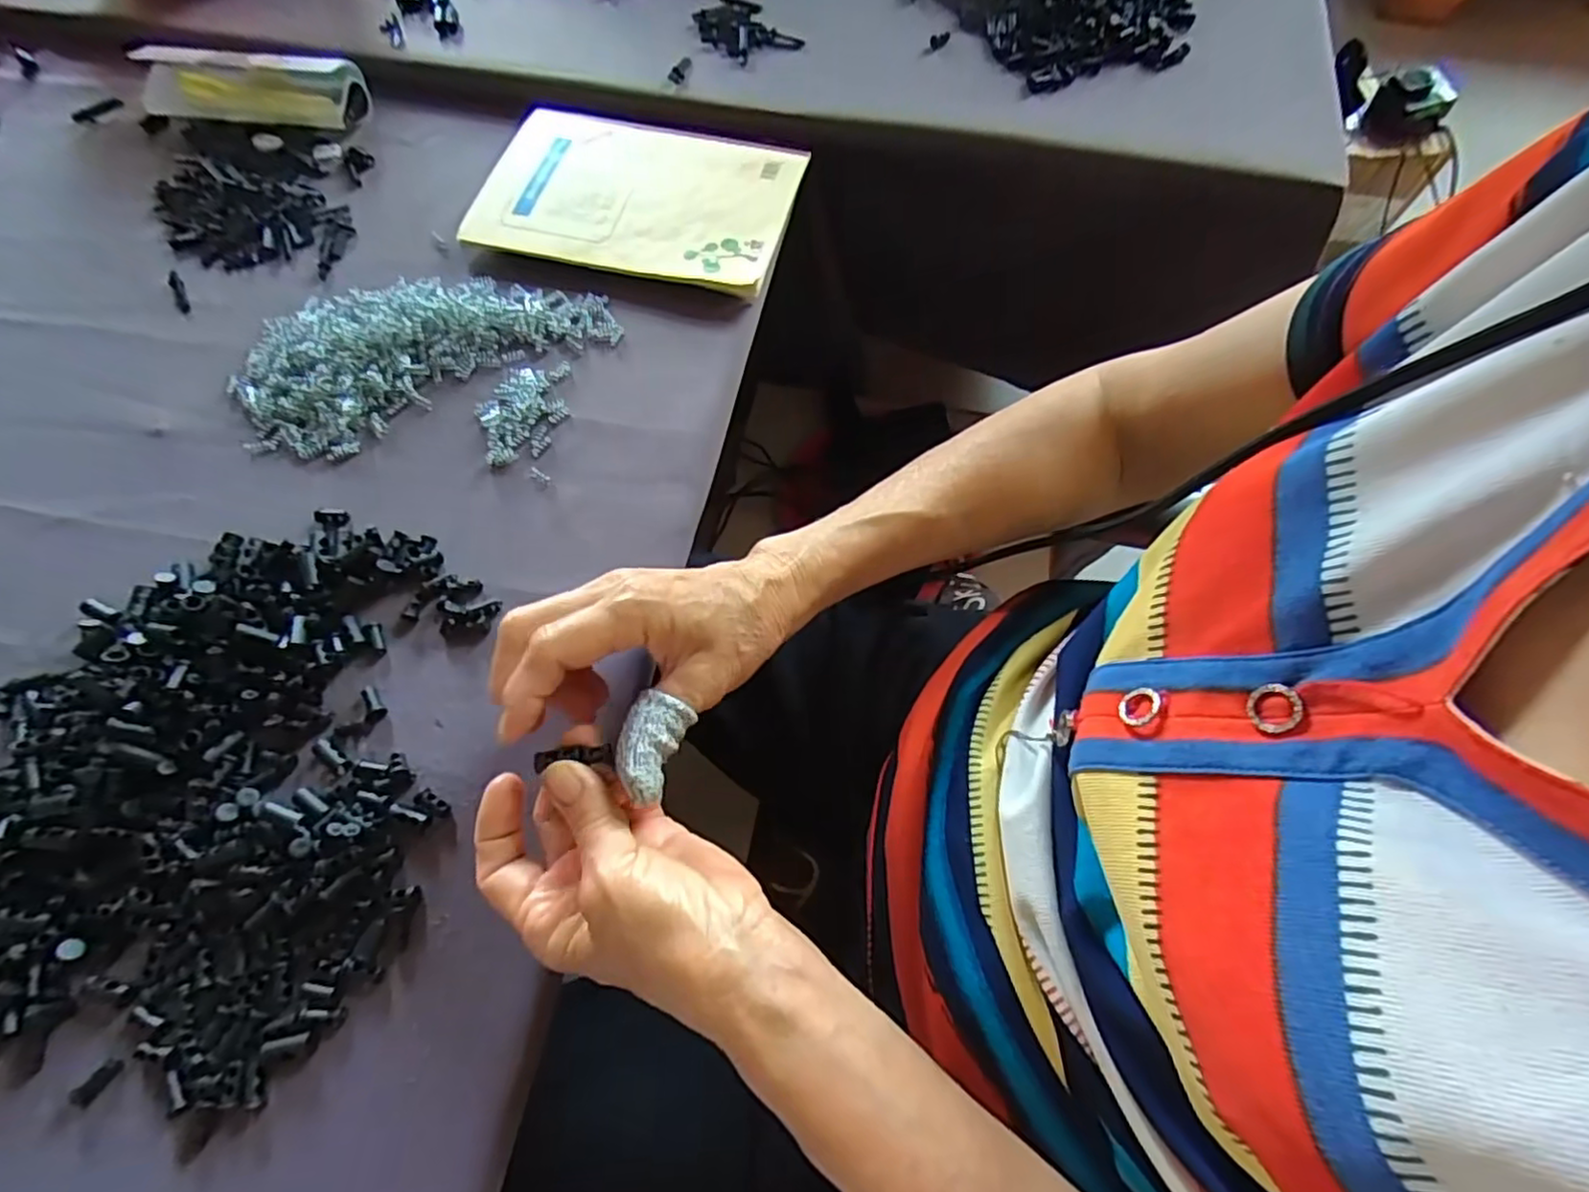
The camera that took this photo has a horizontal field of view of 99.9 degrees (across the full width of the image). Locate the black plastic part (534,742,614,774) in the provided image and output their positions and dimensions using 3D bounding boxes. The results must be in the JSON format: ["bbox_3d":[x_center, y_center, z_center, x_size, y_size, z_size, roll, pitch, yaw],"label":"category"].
[{"bbox_3d":[-0.089,0.065,0.268,0.030,0.004,0.009,-3,67,-10],"label":"black plastic part"}]

